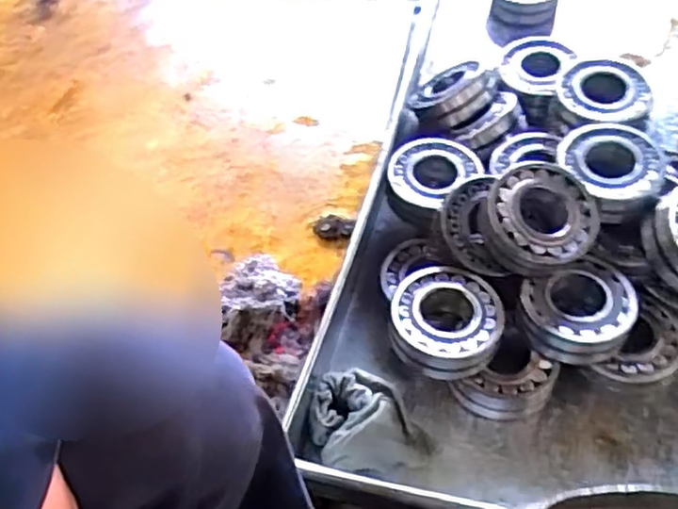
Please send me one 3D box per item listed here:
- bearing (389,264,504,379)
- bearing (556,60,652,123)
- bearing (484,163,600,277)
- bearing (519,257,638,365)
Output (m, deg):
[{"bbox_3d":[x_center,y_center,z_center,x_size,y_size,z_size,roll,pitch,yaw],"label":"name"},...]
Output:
[{"bbox_3d":[0.108,0.067,0.675,0.111,0.040,0.111,7,53,11],"label":"bearing"},{"bbox_3d":[0.307,-0.188,0.766,0.090,0.030,0.086,-3,52,4],"label":"bearing"},{"bbox_3d":[0.204,-0.036,0.680,0.116,0.041,0.110,0,69,0],"label":"bearing"},{"bbox_3d":[0.242,0.062,0.674,0.113,0.047,0.092,-15,53,-6],"label":"bearing"}]

